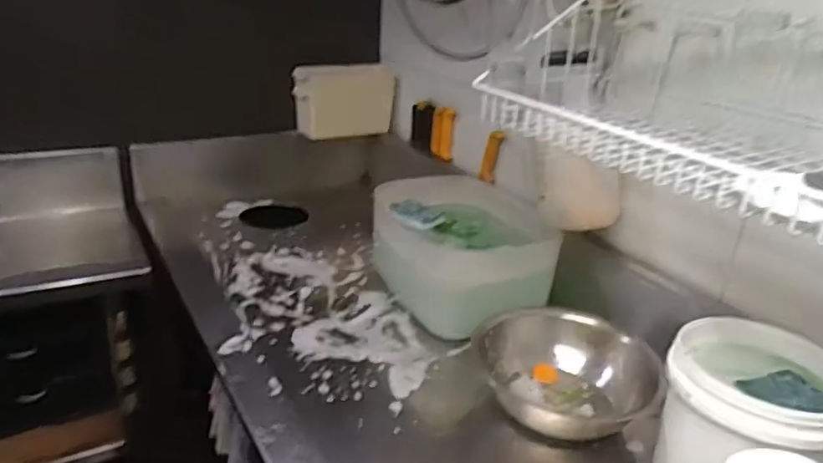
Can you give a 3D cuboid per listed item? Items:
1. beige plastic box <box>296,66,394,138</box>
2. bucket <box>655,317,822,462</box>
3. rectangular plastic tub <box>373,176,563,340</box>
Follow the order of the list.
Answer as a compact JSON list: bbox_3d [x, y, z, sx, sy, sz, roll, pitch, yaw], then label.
[{"bbox_3d":[-0.184,-0.365,1.743,0.282,0.186,0.108,-10,28,-27],"label":"beige plastic box"},{"bbox_3d":[0.445,0.258,0.829,0.207,0.197,0.227,-3,25,-14],"label":"bucket"},{"bbox_3d":[0.100,0.041,1.272,0.327,0.181,0.370,-2,25,-13],"label":"rectangular plastic tub"}]

